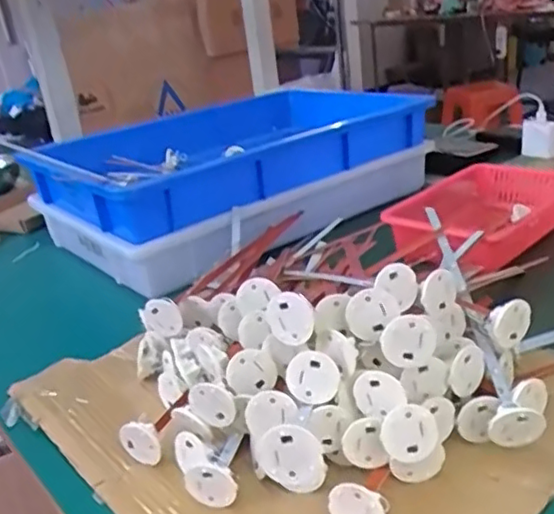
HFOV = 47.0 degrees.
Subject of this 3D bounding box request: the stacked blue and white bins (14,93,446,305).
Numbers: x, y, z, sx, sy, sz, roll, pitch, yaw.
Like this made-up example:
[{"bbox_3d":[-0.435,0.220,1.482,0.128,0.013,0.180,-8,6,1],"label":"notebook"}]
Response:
[{"bbox_3d":[-0.072,-0.148,1.015,0.554,0.123,0.393,-25,28,-33],"label":"stacked blue and white bins"}]

